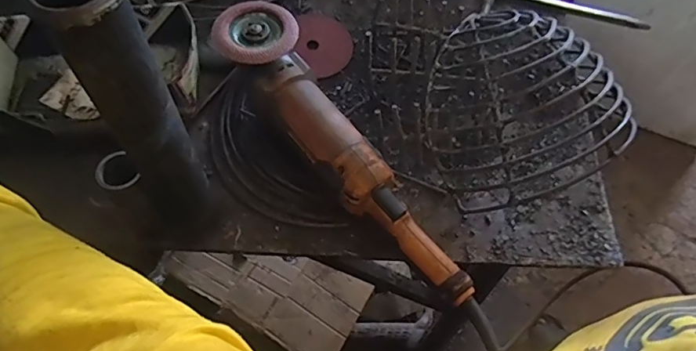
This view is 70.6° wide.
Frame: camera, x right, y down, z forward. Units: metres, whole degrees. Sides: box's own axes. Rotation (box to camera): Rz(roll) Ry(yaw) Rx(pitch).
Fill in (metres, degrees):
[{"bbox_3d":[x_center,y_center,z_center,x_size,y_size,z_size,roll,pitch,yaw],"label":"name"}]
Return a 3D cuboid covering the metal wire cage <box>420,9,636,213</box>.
[{"bbox_3d":[0.182,-0.081,0.522,0.205,0.122,0.176,-25,66,-15],"label":"metal wire cage"}]

